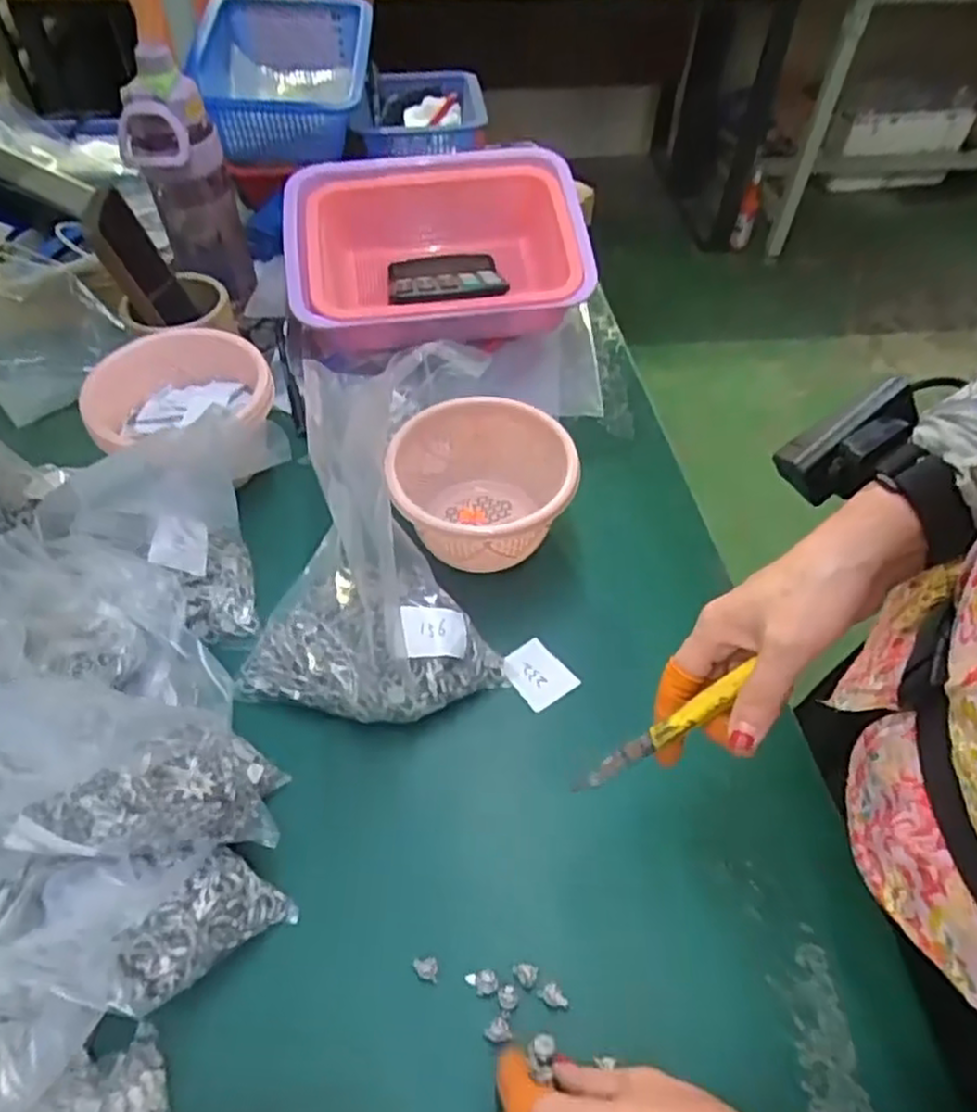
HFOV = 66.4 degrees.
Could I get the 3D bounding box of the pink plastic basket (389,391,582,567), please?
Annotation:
[{"bbox_3d":[-0.005,-0.050,0.619,0.143,0.094,0.144,0,51,-2],"label":"pink plastic basket"}]

